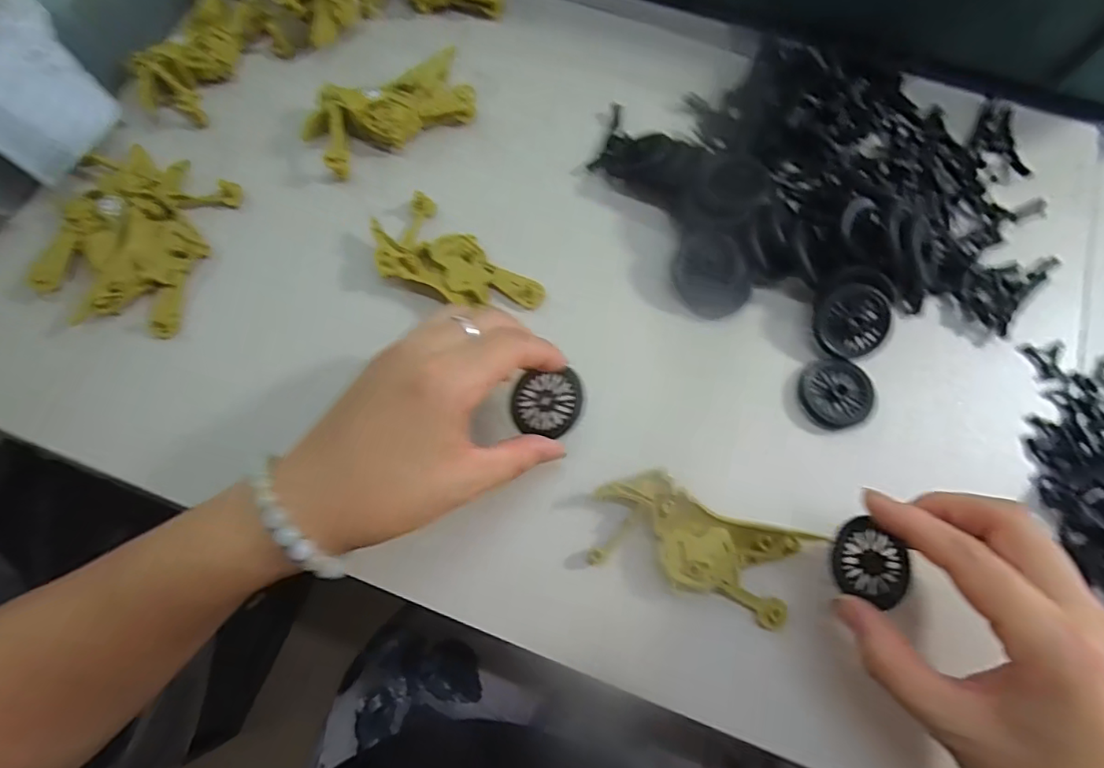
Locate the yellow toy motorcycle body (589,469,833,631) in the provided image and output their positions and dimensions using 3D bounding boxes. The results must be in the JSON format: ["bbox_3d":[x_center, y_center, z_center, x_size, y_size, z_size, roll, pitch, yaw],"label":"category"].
[{"bbox_3d":[0.069,0.075,0.265,0.099,0.012,0.048,19,74,6],"label":"yellow toy motorcycle body"}]

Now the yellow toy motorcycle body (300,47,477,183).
[{"bbox_3d":[-0.096,-0.165,0.334,0.099,0.023,0.045,-30,75,-8],"label":"yellow toy motorcycle body"}]

